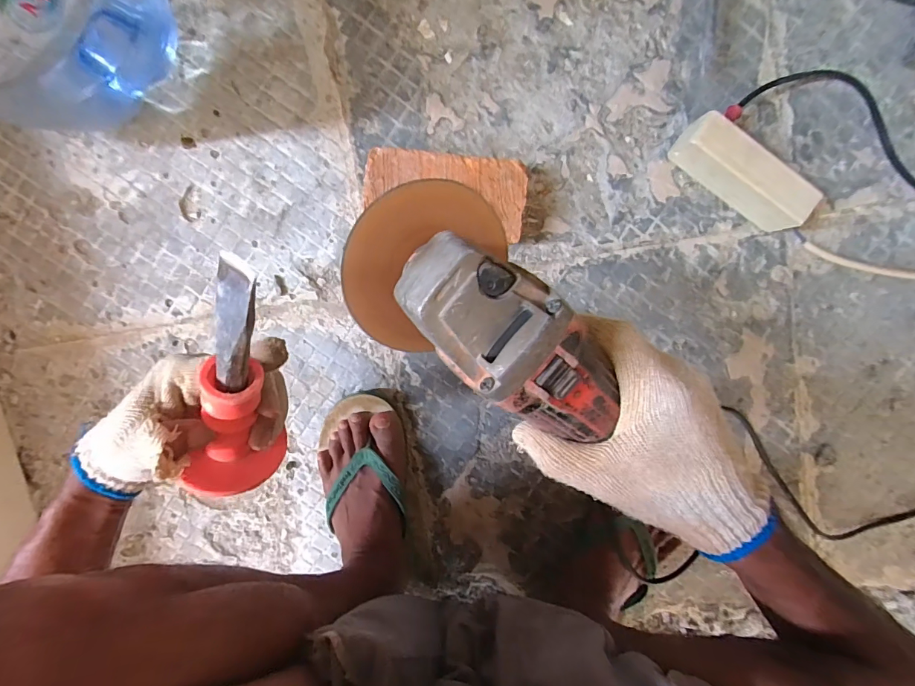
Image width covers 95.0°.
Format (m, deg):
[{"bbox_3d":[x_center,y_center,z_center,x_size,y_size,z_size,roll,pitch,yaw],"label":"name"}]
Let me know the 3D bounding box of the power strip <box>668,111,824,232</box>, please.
[{"bbox_3d":[0.309,-0.184,0.460,0.150,0.062,0.036,34,96,-3],"label":"power strip"}]

